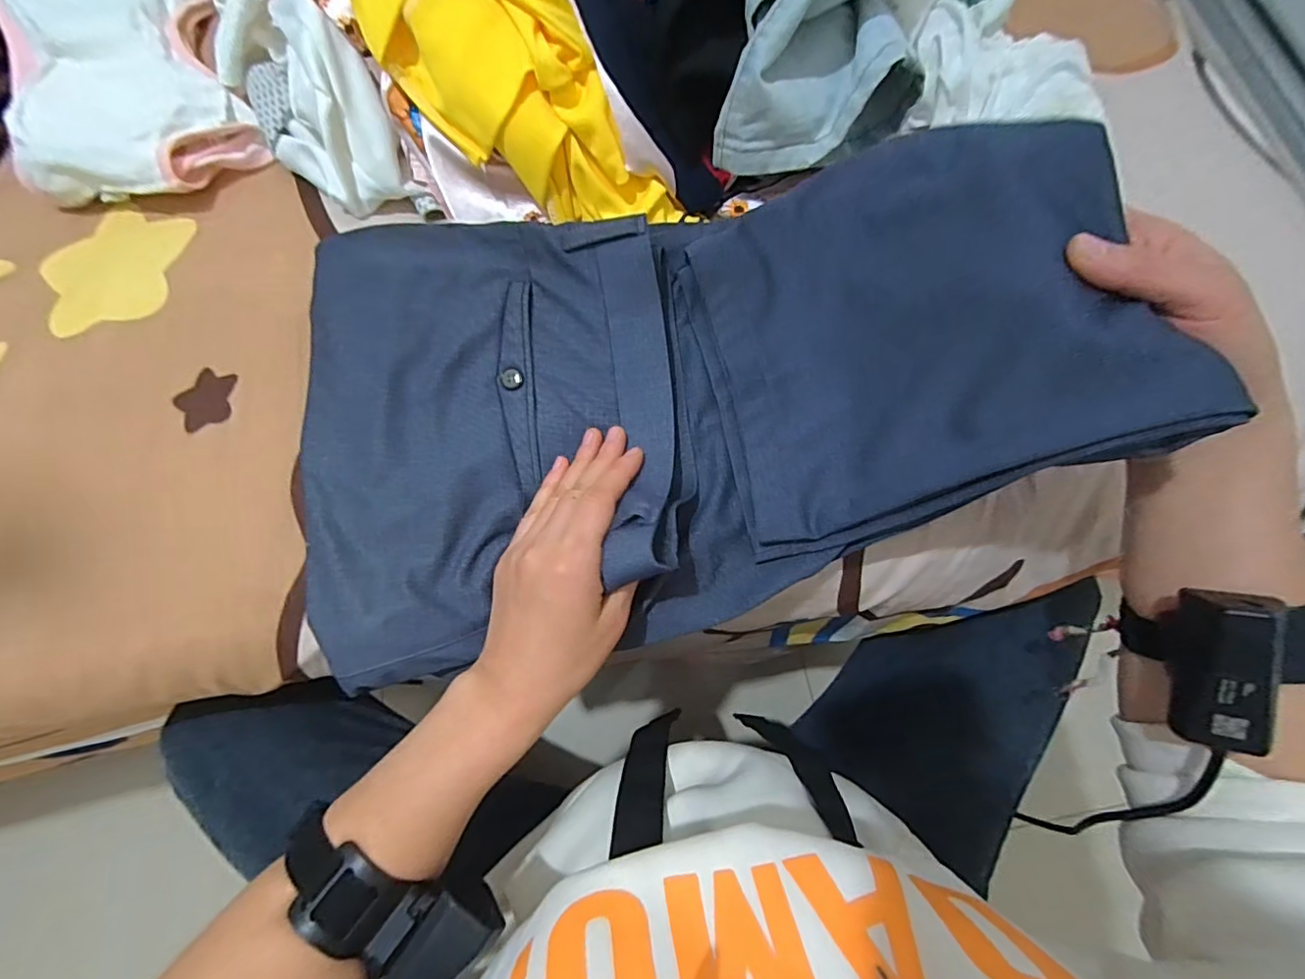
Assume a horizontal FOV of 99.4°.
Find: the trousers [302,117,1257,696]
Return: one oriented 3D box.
[{"bbox_3d":[0.002,-0.061,0.306,0.418,0.160,0.268,-10,75,-1],"label":"trousers"}]

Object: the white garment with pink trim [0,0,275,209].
[{"bbox_3d":[-0.427,-0.343,0.438,0.152,0.041,0.281,-26,75,-7],"label":"white garment with pink trim"}]

